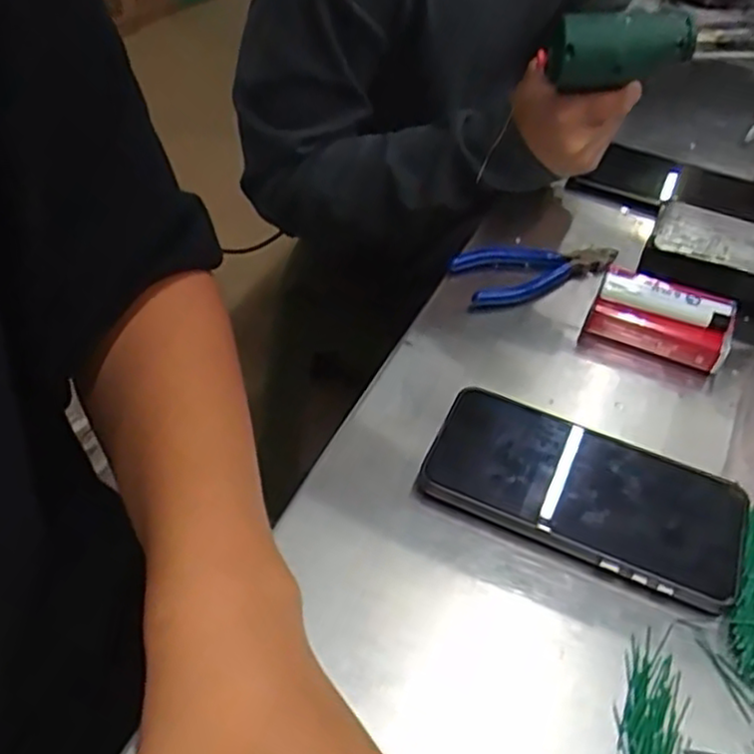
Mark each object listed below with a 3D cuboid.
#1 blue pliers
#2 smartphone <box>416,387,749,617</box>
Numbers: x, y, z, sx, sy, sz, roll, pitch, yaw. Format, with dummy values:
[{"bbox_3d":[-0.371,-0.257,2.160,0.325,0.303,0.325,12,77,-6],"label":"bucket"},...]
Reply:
[{"bbox_3d":[0.113,-0.074,0.515,0.115,0.025,0.053,-11,49,-15],"label":"blue pliers"},{"bbox_3d":[0.109,0.057,0.382,0.159,0.014,0.080,22,49,14],"label":"smartphone"}]

